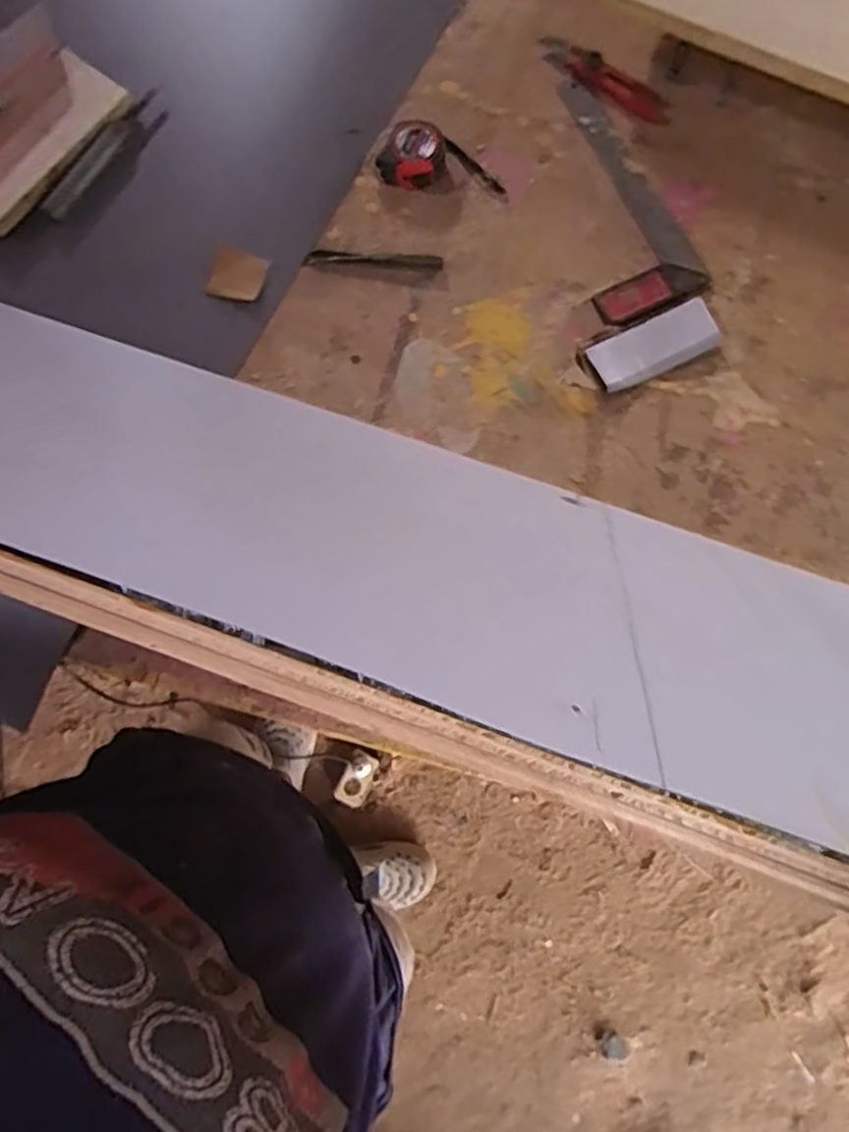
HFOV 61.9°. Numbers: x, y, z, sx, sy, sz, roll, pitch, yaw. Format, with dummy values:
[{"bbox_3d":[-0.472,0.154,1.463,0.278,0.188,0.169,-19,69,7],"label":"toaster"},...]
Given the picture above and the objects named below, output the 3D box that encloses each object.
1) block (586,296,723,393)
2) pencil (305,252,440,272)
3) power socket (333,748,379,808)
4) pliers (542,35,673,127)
[{"bbox_3d":[0.239,-0.228,0.740,0.137,0.022,0.054,-27,79,-6],"label":"block"},{"bbox_3d":[-0.055,-0.341,0.786,0.149,0.007,0.018,3,77,0],"label":"pencil"},{"bbox_3d":[-0.136,0.433,1.437,0.059,0.030,0.109,24,78,5],"label":"power socket"},{"bbox_3d":[0.207,-0.560,0.813,0.177,0.012,0.040,36,80,7],"label":"pliers"}]

